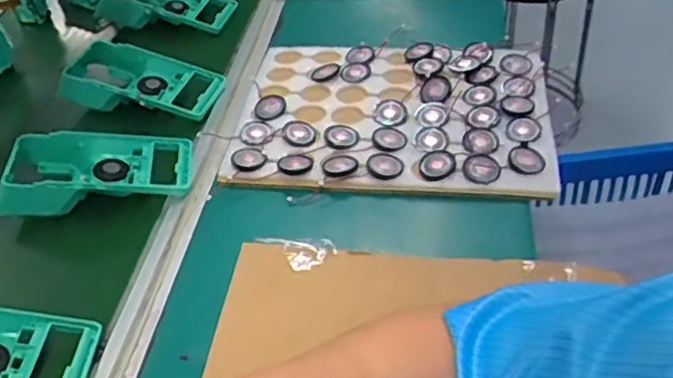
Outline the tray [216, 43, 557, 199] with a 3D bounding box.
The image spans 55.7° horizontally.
[{"bbox_3d":[0.058,-0.085,0.678,0.313,0.019,0.240,2,43,9],"label":"tray"}]

